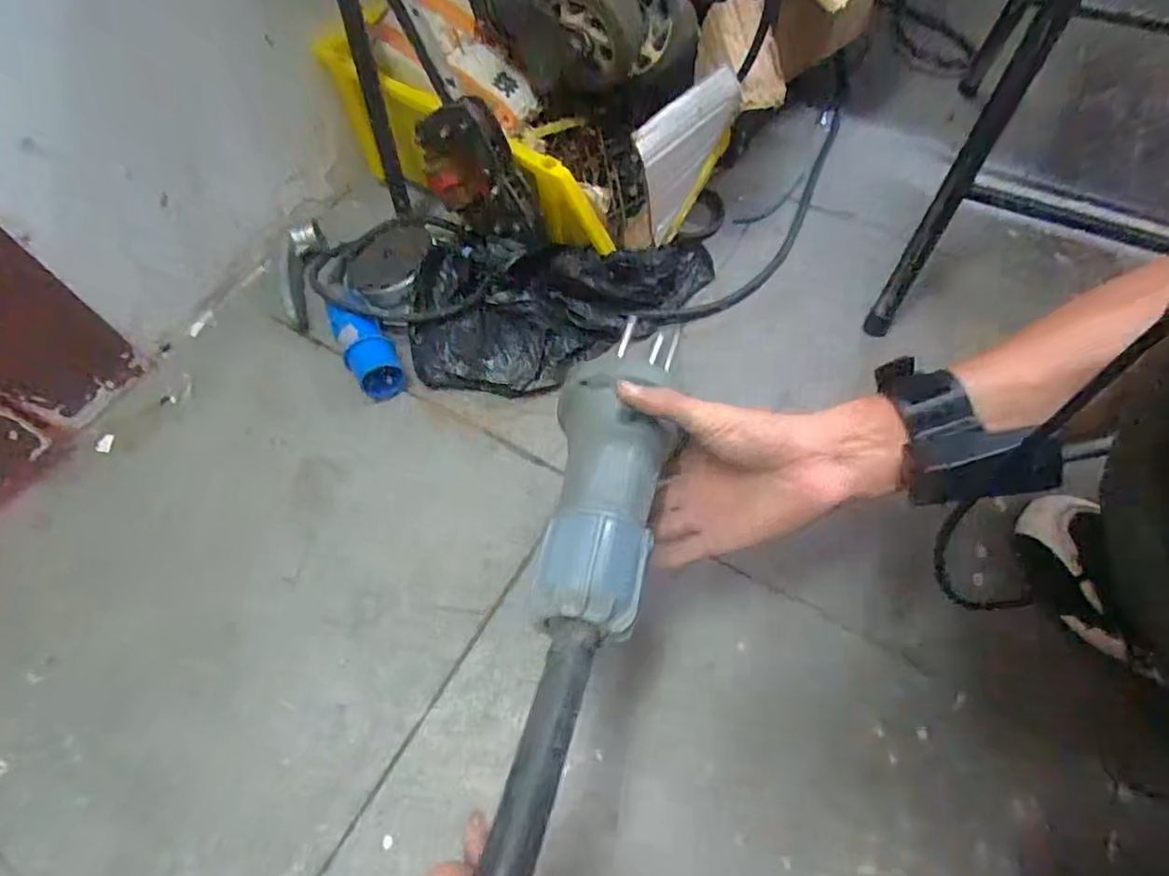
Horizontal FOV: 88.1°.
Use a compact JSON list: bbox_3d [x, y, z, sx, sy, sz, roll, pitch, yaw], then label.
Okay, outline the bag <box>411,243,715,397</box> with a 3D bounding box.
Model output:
[{"bbox_3d":[-0.017,-0.137,0.615,0.313,0.078,0.172,-3,62,-1],"label":"bag"}]

